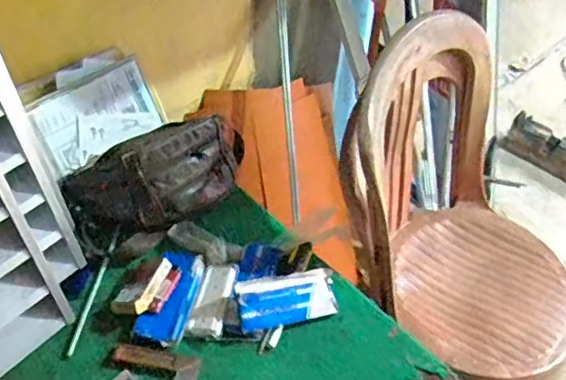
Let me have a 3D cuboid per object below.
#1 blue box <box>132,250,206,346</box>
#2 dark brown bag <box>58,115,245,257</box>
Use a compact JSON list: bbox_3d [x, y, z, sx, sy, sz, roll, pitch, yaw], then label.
[{"bbox_3d":[-0.155,0.147,0.864,0.063,0.016,0.145,11,48,4],"label":"blue box"},{"bbox_3d":[-0.192,-0.024,0.956,0.171,0.115,0.287,29,52,19],"label":"dark brown bag"}]

